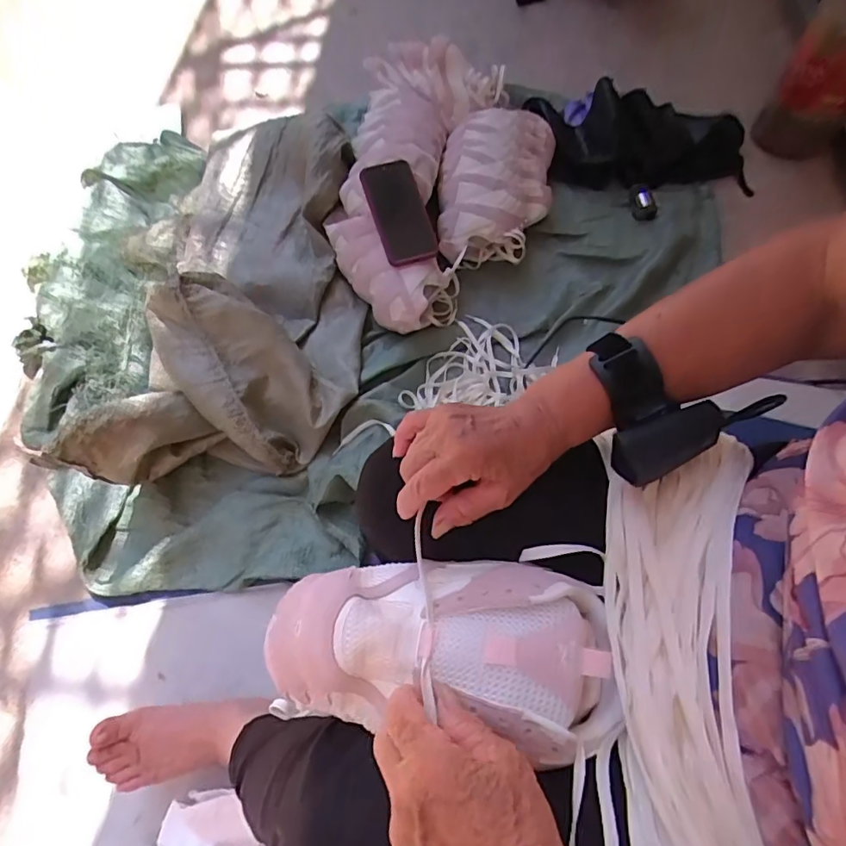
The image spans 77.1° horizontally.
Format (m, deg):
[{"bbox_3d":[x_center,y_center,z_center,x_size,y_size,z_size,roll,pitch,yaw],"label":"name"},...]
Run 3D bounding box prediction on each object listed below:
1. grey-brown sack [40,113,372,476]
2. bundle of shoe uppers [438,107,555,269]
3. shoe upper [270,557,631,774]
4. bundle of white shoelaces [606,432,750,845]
[{"bbox_3d":[-0.259,-0.218,0.850,0.324,0.178,0.669,3,65,0],"label":"grey-brown sack"},{"bbox_3d":[0.133,-0.433,0.976,0.201,0.114,0.344,9,65,3],"label":"bundle of shoe uppers"},{"bbox_3d":[0.010,0.143,0.345,0.223,0.053,0.108,4,64,5],"label":"shoe upper"},{"bbox_3d":[0.166,0.162,0.310,0.095,0.063,0.349,3,65,3],"label":"bundle of white shoelaces"}]

